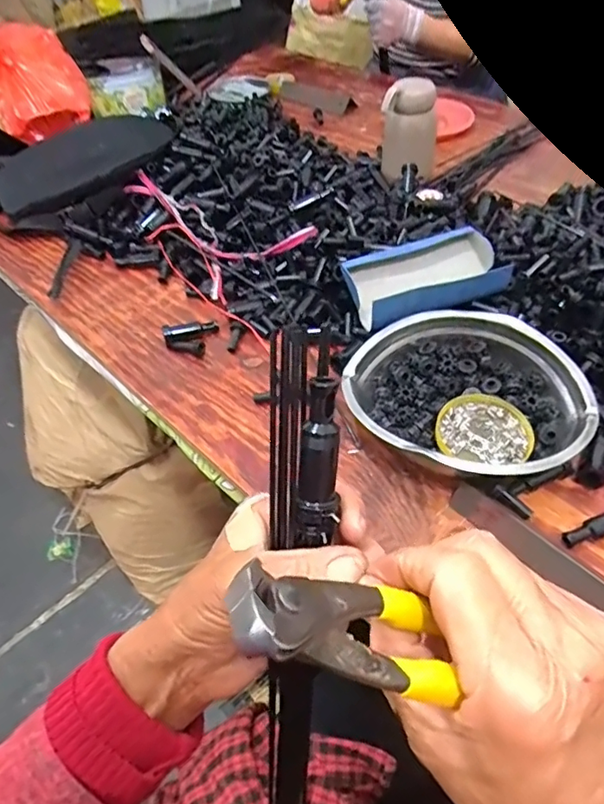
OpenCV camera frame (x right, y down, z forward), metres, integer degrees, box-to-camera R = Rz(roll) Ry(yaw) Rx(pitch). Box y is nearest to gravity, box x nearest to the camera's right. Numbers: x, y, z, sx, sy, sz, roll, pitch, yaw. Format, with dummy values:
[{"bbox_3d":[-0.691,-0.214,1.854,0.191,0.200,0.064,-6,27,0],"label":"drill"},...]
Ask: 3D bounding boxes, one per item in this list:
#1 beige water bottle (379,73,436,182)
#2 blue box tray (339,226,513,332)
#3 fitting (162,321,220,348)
[{"bbox_3d":[0.167,-0.411,0.830,0.081,0.147,0.080,9,51,12],"label":"beige water bottle"},{"bbox_3d":[0.138,-0.138,0.591,0.170,0.039,0.101,-17,50,-9],"label":"blue box tray"},{"bbox_3d":[-0.133,-0.085,0.644,0.064,0.019,0.019,-18,50,-10],"label":"fitting"}]

